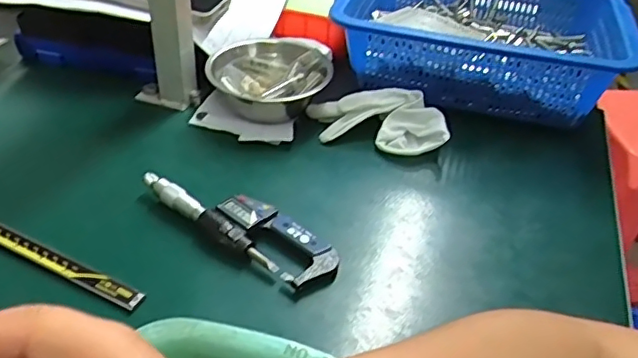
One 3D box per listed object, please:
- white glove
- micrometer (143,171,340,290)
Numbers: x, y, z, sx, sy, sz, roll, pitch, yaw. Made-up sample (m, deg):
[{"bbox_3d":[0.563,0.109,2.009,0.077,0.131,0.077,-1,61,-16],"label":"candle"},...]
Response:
[{"bbox_3d":[0.057,-0.059,0.587,0.142,0.045,0.058,12,39,9],"label":"white glove"},{"bbox_3d":[-0.066,0.034,0.478,0.173,0.020,0.052,28,44,27],"label":"micrometer"}]

